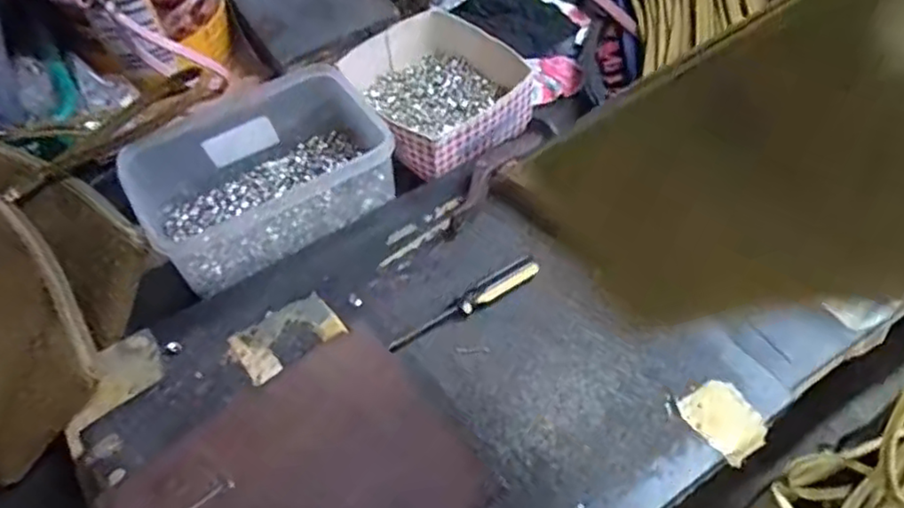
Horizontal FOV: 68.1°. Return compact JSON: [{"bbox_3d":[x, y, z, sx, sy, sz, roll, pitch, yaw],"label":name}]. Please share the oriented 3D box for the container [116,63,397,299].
[{"bbox_3d":[-0.158,-0.069,0.553,0.198,0.077,0.146,-31,59,-19],"label":"container"}]

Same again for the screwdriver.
[{"bbox_3d":[0.009,0.036,0.478,0.121,0.014,0.017,-27,58,-17],"label":"screwdriver"}]

